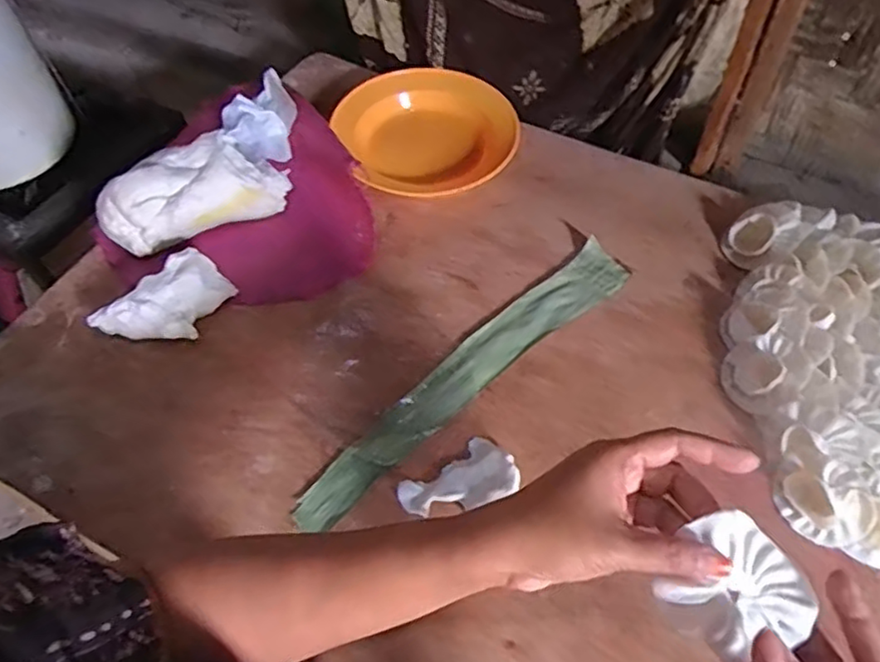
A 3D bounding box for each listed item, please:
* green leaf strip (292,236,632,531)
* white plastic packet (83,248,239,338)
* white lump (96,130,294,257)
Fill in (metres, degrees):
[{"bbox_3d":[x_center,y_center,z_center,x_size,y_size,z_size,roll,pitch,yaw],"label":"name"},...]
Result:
[{"bbox_3d":[0.029,0.038,0.633,0.407,0.005,0.060,-37,61,-21],"label":"green leaf strip"},{"bbox_3d":[-0.269,-0.022,0.652,0.075,0.054,0.125,38,65,25],"label":"white plastic packet"},{"bbox_3d":[-0.267,-0.147,0.712,0.194,0.088,0.087,-30,59,-17],"label":"white lump"}]

